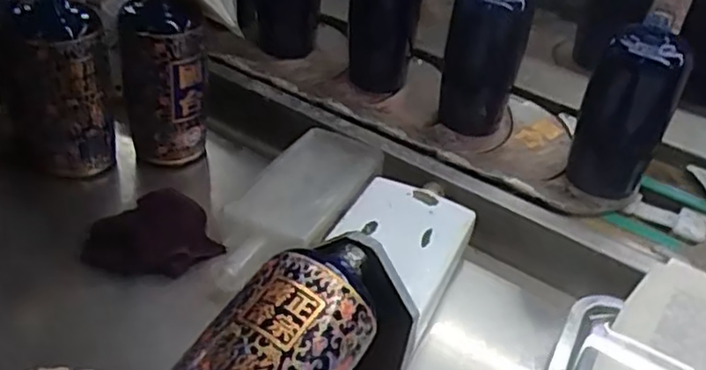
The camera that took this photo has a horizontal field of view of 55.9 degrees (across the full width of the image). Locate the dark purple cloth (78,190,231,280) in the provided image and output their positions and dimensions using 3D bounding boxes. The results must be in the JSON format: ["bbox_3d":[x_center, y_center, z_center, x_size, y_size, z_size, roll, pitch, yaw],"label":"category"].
[{"bbox_3d":[-0.175,0.046,0.590,0.104,0.028,0.079,-26,50,-34],"label":"dark purple cloth"}]

